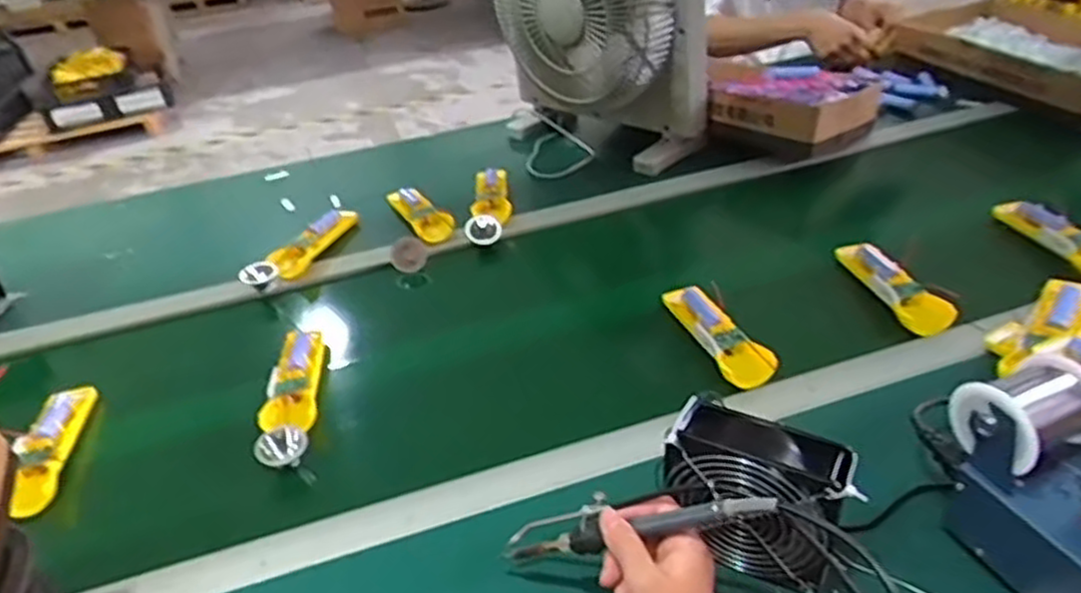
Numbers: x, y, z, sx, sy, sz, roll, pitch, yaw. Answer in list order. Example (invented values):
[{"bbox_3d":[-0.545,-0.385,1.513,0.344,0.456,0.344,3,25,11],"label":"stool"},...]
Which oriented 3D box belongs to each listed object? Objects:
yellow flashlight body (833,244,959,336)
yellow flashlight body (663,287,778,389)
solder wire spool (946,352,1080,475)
[{"bbox_3d":[0.382,-0.015,0.819,0.047,0.028,0.163,-7,34,-4],"label":"yellow flashlight body"},{"bbox_3d":[0.184,0.036,0.787,0.045,0.030,0.159,-13,35,-11],"label":"yellow flashlight body"},{"bbox_3d":[0.343,0.079,0.525,0.083,0.057,0.064,-16,36,-15],"label":"solder wire spool"}]

